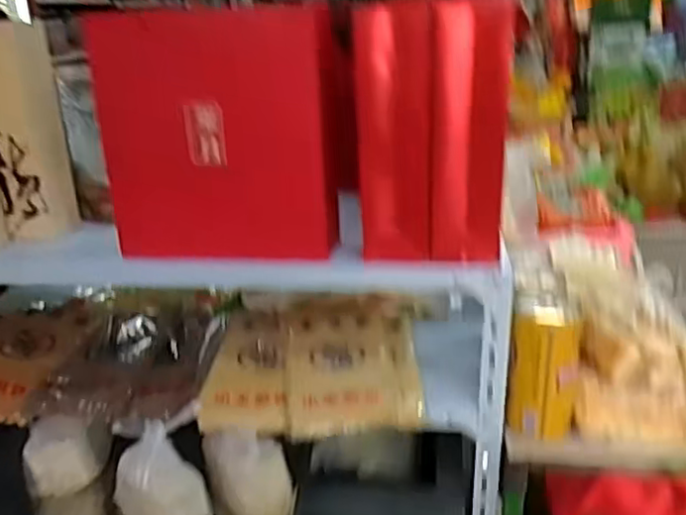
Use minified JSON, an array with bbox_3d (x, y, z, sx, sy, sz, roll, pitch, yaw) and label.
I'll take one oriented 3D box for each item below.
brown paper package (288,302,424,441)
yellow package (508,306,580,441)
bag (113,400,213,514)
[{"bbox_3d":[0.017,0.153,0.995,0.200,0.039,0.320,-4,22,-2],"label":"brown paper package"},{"bbox_3d":[0.259,0.151,0.855,0.078,0.169,0.062,10,26,30],"label":"yellow package"},{"bbox_3d":[-0.253,0.292,0.898,0.130,0.139,0.141,-7,22,-9],"label":"bag"}]

